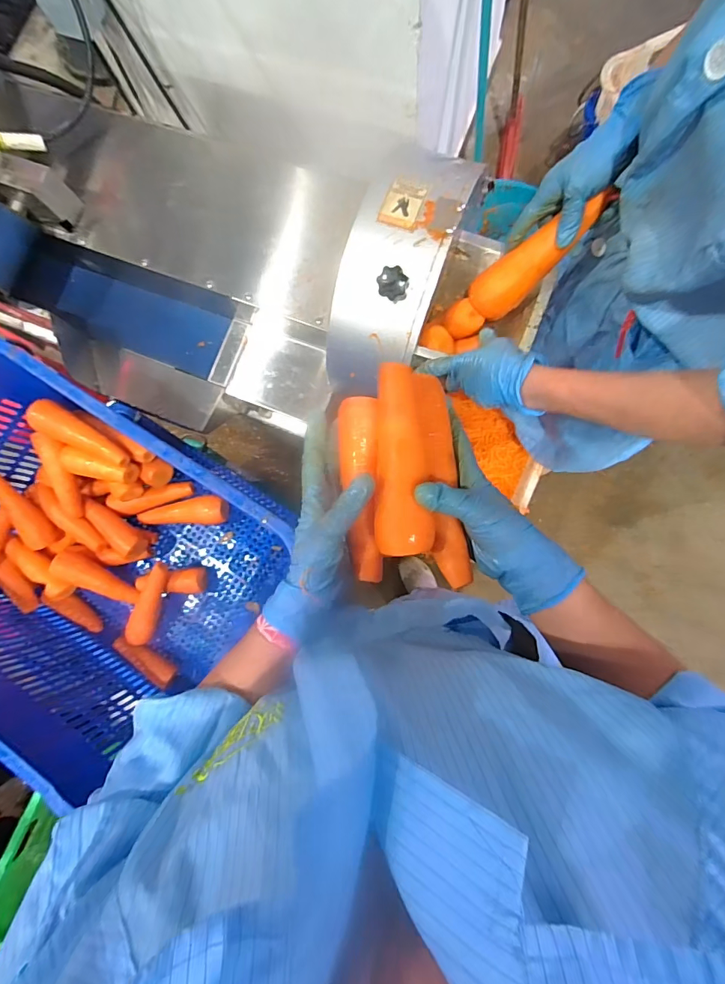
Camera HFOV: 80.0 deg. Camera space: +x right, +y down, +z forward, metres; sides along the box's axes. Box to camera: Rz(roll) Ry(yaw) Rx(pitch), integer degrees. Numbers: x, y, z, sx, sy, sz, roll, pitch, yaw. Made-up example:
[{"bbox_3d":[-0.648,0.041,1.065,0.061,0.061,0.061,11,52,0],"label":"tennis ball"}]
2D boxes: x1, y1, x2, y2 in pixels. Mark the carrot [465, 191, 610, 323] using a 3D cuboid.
[{"bbox_3d":[0.210,-0.282,0.529,0.165,0.042,0.049,-34,78,42],"label":"carrot"}]

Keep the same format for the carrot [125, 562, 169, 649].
[{"bbox_3d":[-0.383,0.198,0.784,0.044,0.049,0.165,25,106,8],"label":"carrot"}]

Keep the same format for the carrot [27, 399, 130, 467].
[{"bbox_3d":[-0.461,-0.096,0.699,0.175,0.044,0.055,23,86,8],"label":"carrot"}]

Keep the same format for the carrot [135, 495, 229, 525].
[{"bbox_3d":[-0.341,0.035,0.795,0.179,0.043,0.053,-2,83,5],"label":"carrot"}]

